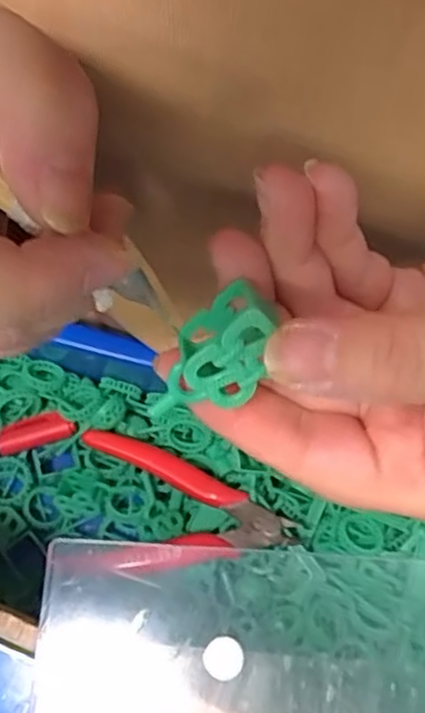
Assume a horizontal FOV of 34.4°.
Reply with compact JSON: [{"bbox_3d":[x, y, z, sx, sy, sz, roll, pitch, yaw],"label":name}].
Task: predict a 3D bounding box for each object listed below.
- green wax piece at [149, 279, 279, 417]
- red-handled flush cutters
[{"bbox_3d":[-0.001,0.001,0.160,0.018,0.019,0.033,15,115,-11],"label":"green wax piece"},{"bbox_3d":[-0.016,0.072,0.344,0.108,0.026,0.071,2,72,3],"label":"red-handled flush cutters"}]

